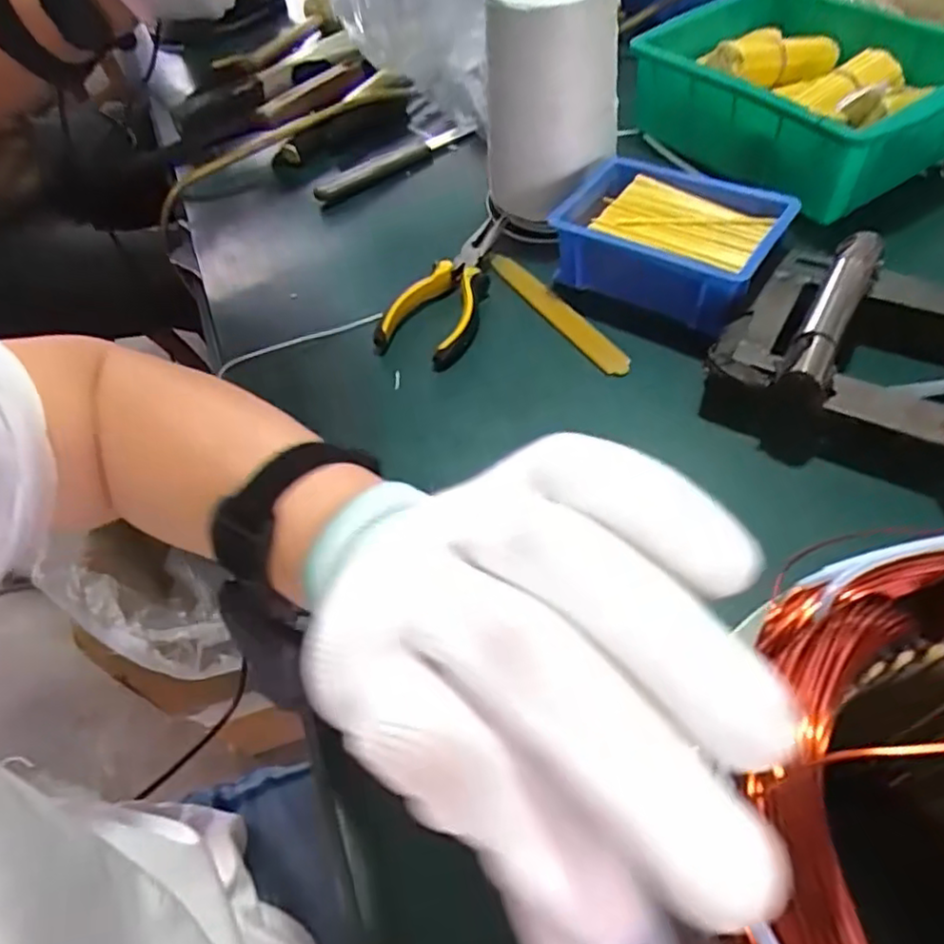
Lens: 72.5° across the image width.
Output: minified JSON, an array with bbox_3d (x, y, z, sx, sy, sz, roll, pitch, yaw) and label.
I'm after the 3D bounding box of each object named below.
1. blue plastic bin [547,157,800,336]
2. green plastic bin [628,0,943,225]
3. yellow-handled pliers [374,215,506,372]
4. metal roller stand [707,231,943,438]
[{"bbox_3d":[0.139,-0.160,0.462,0.145,0.058,0.101,28,63,26],"label":"blue plastic bin"},{"bbox_3d":[0.280,-0.317,0.543,0.187,0.082,0.241,-30,55,-13],"label":"green plastic bin"},{"bbox_3d":[-0.012,-0.147,0.494,0.068,0.023,0.160,14,57,18],"label":"yellow-handled pliers"},{"bbox_3d":[0.259,-0.073,0.378,0.194,0.049,0.157,29,63,26],"label":"metal roller stand"}]

